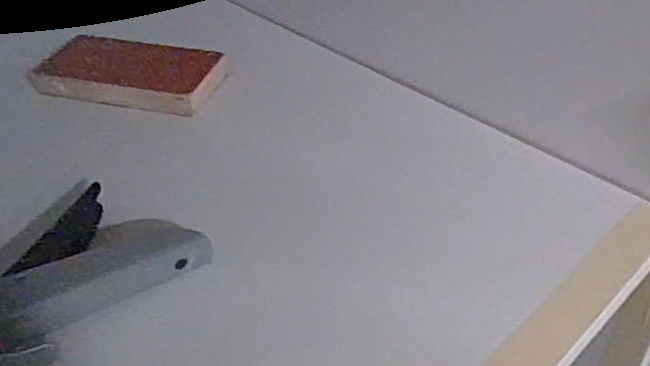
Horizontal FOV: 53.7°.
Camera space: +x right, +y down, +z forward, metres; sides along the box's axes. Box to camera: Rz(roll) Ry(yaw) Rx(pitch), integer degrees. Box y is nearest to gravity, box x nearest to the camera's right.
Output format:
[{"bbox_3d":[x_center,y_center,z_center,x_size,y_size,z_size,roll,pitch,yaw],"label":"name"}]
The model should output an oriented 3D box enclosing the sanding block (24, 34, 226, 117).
[{"bbox_3d":[-0.154,-0.087,0.506,0.141,0.015,0.072,8,41,11],"label":"sanding block"}]

